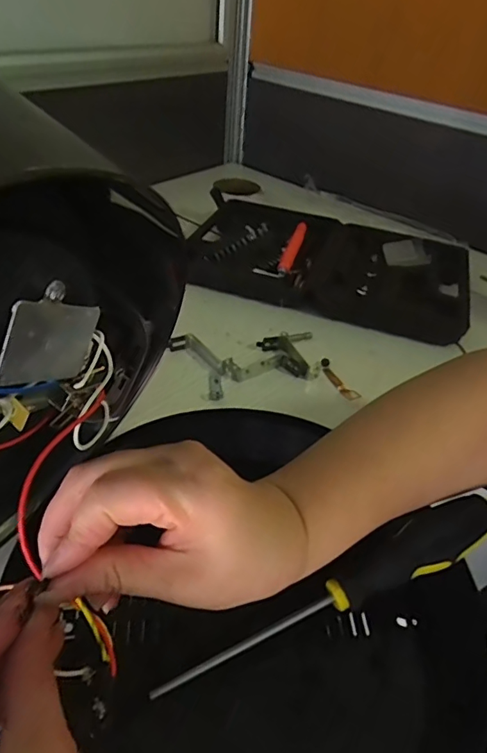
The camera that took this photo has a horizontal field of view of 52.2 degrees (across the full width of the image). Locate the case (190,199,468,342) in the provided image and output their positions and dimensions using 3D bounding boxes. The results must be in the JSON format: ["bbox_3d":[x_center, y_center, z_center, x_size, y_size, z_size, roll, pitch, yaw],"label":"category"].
[{"bbox_3d":[0.101,-0.146,0.612,0.337,0.034,0.213,15,41,11],"label":"case"}]

